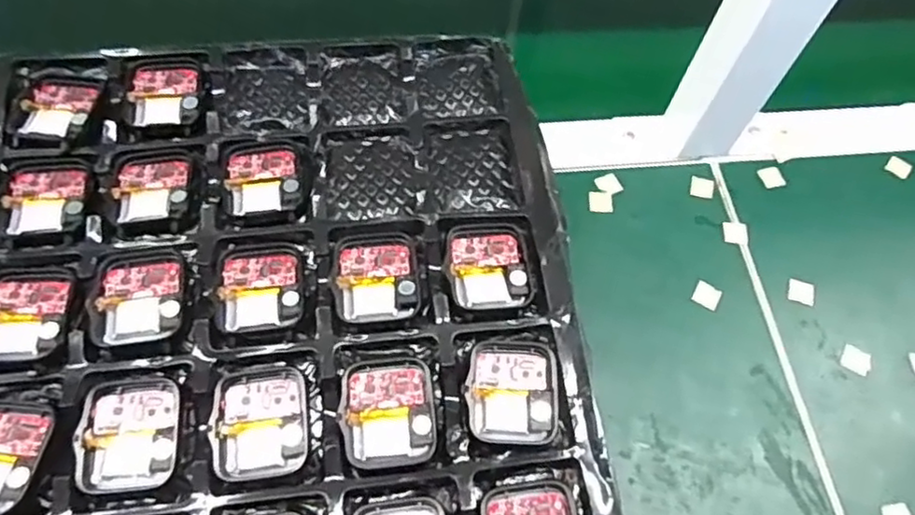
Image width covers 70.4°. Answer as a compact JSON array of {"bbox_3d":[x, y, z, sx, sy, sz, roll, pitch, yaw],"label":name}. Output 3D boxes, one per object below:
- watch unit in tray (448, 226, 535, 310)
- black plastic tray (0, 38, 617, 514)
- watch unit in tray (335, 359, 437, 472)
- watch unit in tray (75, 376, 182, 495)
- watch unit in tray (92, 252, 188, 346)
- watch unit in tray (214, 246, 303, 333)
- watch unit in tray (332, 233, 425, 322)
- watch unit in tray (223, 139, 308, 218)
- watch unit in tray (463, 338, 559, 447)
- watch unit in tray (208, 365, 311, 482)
[{"bbox_3d":[0.015,0.004,0.292,0.036,0.004,0.041,-3,65,-5],"label":"watch unit in tray"},{"bbox_3d":[-0.080,0.018,0.284,0.259,0.015,0.287,-5,65,-6],"label":"black plastic tray"},{"bbox_3d":[-0.028,0.063,0.264,0.037,0.007,0.041,-5,65,-6],"label":"watch unit in tray"},{"bbox_3d":[-0.128,0.069,0.255,0.036,0.006,0.044,0,65,-4],"label":"watch unit in tray"},{"bbox_3d":[-0.135,0.016,0.277,0.037,0.004,0.042,-7,65,-7],"label":"watch unit in tray"},{"bbox_3d":[-0.086,0.012,0.282,0.035,0.004,0.040,-5,65,-6],"label":"watch unit in tray"},{"bbox_3d":[-0.036,0.008,0.287,0.037,0.004,0.042,-4,65,-6],"label":"watch unit in tray"},{"bbox_3d":[-0.092,-0.039,0.310,0.037,0.004,0.045,-9,66,-8],"label":"watch unit in tray"},{"bbox_3d":[0.023,0.056,0.270,0.036,0.005,0.042,2,65,-3],"label":"watch unit in tray"},{"bbox_3d":[-0.078,0.065,0.260,0.037,0.005,0.043,-7,65,-7],"label":"watch unit in tray"}]

